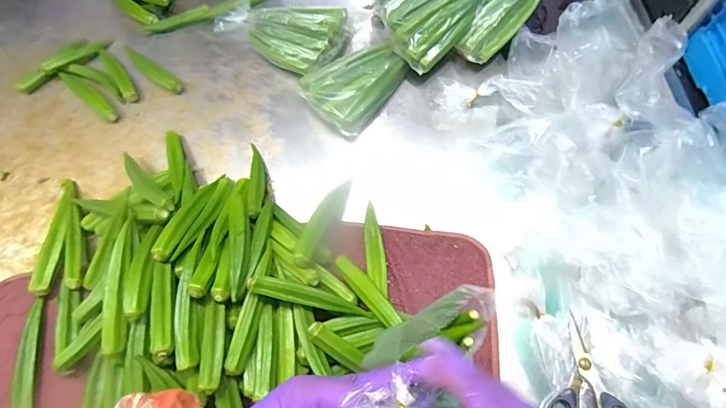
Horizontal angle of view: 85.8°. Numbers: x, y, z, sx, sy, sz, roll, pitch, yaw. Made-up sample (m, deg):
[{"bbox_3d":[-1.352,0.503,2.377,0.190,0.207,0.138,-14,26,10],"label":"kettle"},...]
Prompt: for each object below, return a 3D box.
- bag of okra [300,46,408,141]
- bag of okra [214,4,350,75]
[{"bbox_3d":[-0.008,-0.175,0.581,0.103,0.065,0.153,41,76,19],"label":"bag of okra"},{"bbox_3d":[-0.143,-0.278,0.631,0.233,0.057,0.117,16,70,11],"label":"bag of okra"}]

